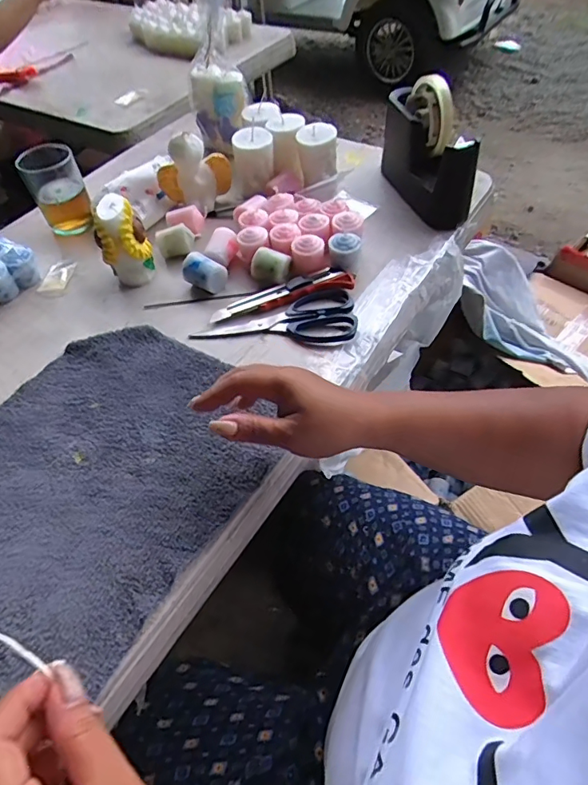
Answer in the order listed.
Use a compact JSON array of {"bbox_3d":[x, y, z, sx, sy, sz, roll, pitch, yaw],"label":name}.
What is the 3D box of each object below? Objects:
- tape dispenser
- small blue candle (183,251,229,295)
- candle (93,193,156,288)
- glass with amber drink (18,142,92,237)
[{"bbox_3d":[0.169,-0.316,0.634,0.055,0.130,0.183,-16,51,-7],"label":"tape dispenser"},{"bbox_3d":[-0.108,-0.144,0.593,0.046,0.038,0.033,25,58,24],"label":"small blue candle"},{"bbox_3d":[-0.203,-0.182,0.594,0.050,0.101,0.060,13,54,16],"label":"candle"},{"bbox_3d":[-0.325,-0.278,0.679,0.071,0.100,0.071,-28,53,-16],"label":"glass with amber drink"}]

